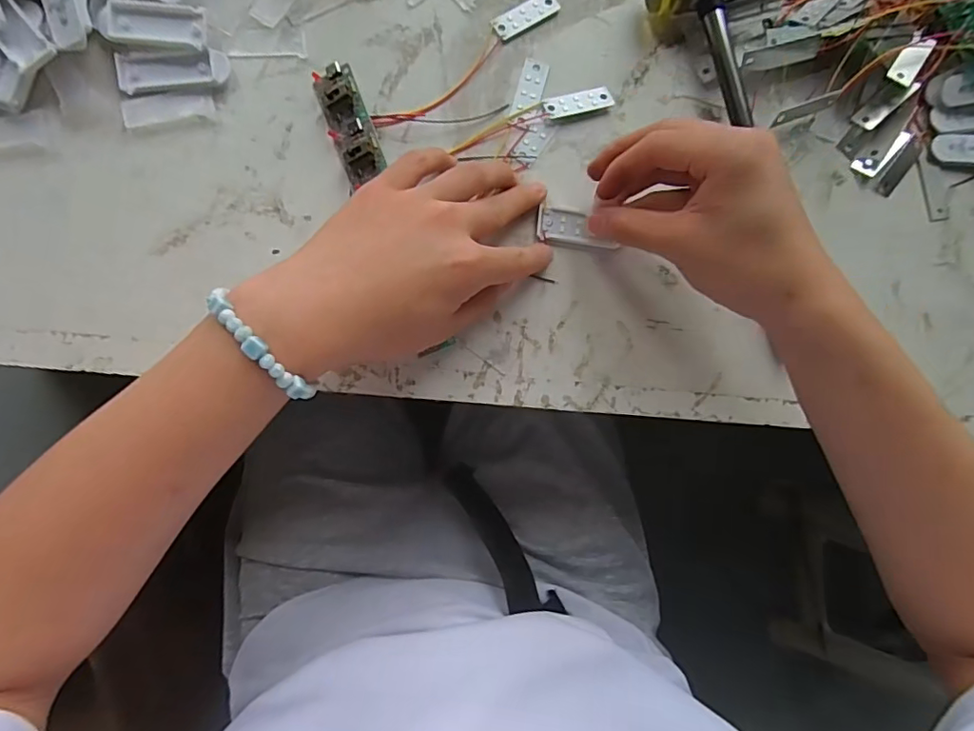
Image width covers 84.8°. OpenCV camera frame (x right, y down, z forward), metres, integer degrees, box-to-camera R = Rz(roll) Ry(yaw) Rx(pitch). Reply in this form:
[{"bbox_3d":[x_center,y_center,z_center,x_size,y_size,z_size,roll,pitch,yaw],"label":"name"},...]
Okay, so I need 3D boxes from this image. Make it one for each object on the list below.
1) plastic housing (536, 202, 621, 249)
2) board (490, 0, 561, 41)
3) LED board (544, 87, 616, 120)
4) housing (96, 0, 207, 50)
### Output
[{"bbox_3d":[0.056,-0.086,0.331,0.050,0.004,0.022,3,88,-9],"label":"plastic housing"},{"bbox_3d":[0.025,-0.220,0.334,0.046,0.004,0.016,-35,90,-9],"label":"board"},{"bbox_3d":[0.058,-0.165,0.336,0.046,0.005,0.014,-19,87,-9],"label":"LED board"},{"bbox_3d":[-0.179,-0.185,0.289,0.052,0.011,0.022,3,84,-7],"label":"housing"}]

